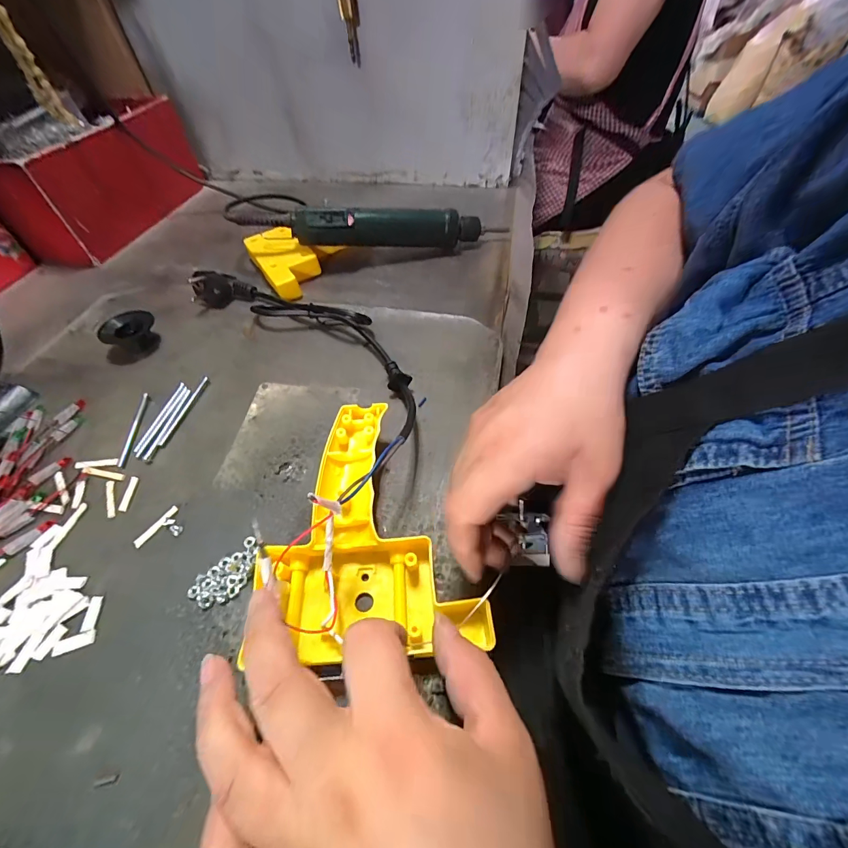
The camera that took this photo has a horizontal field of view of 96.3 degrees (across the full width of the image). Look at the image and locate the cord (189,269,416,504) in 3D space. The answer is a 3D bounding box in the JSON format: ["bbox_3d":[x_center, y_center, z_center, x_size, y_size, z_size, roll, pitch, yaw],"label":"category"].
[{"bbox_3d":[-0.105,-0.081,0.351,0.121,0.029,0.308,-33,57,-22],"label":"cord"}]

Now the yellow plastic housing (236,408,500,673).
[{"bbox_3d":[-0.027,0.052,0.230,0.114,0.048,0.147,-3,51,0],"label":"yellow plastic housing"}]

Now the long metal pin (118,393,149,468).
[{"bbox_3d":[-0.233,0.003,0.305,0.006,0.006,0.071,-8,51,-4],"label":"long metal pin"}]

